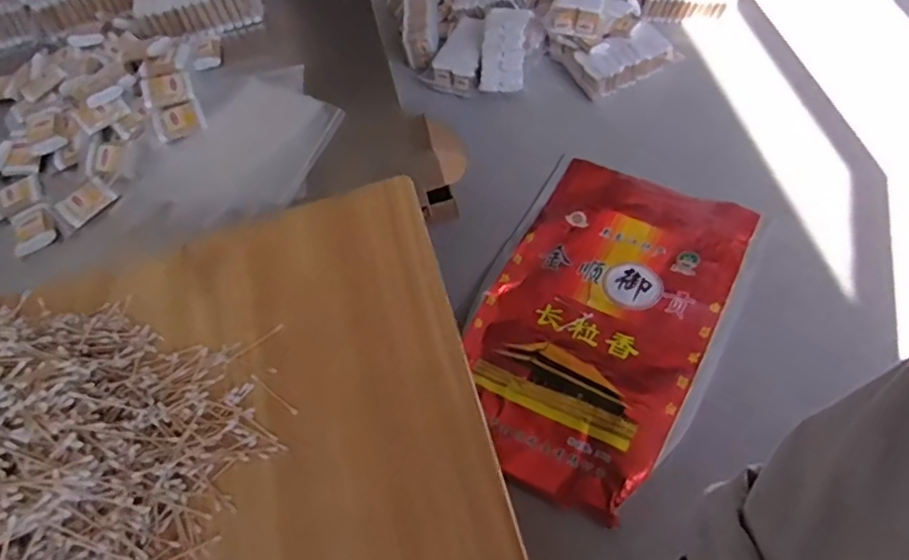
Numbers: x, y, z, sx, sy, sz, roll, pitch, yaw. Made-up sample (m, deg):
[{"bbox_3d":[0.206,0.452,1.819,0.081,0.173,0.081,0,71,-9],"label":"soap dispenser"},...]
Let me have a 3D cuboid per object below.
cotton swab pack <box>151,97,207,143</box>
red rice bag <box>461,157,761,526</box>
[{"bbox_3d":[-0.423,-0.245,0.938,0.073,0.013,0.077,-30,58,-8],"label":"cotton swab pack"},{"bbox_3d":[0.273,0.058,1.178,0.406,0.068,0.675,25,64,17],"label":"red rice bag"}]

